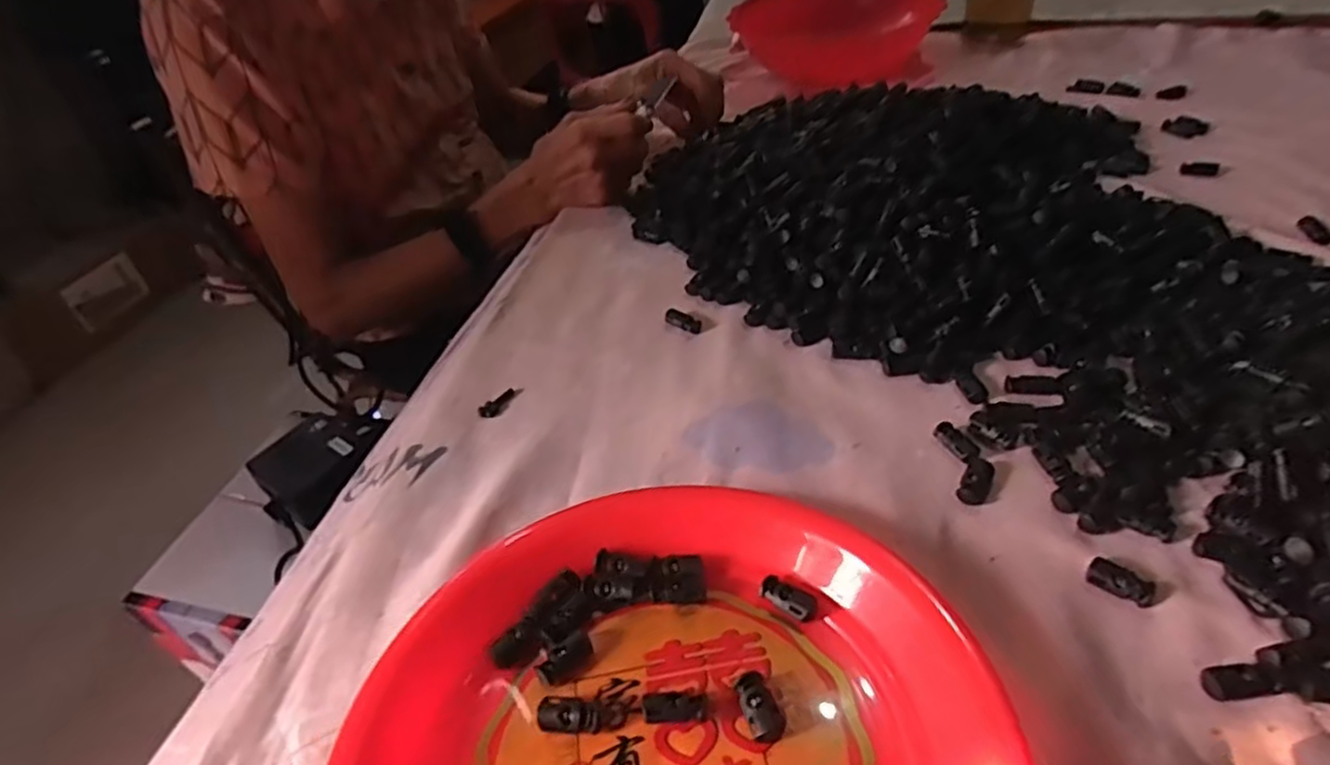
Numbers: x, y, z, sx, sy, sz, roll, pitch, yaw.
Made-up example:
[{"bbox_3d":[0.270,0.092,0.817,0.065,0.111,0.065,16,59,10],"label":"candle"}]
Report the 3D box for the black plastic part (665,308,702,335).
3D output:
[{"bbox_3d":[0.013,-0.045,0.531,0.029,0.007,0.012,23,51,26],"label":"black plastic part"}]

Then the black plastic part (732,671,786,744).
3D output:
[{"bbox_3d":[0.039,0.136,0.304,0.014,0.010,0.029,-17,43,-11],"label":"black plastic part"}]

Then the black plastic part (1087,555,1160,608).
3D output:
[{"bbox_3d":[0.218,0.095,0.346,0.029,0.007,0.014,22,49,28],"label":"black plastic part"}]

